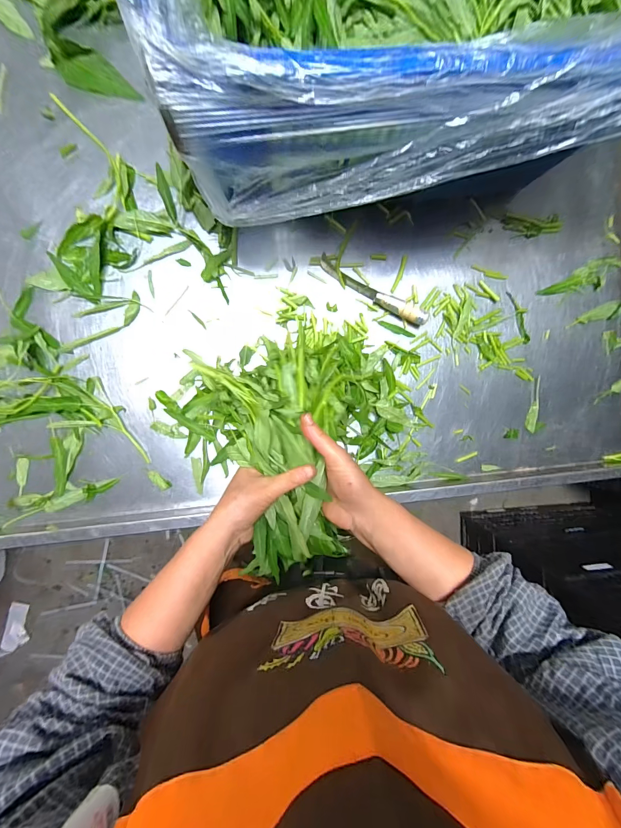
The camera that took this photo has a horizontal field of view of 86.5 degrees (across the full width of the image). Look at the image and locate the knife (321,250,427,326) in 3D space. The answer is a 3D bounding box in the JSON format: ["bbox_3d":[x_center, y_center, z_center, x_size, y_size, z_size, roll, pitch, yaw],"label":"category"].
[{"bbox_3d":[0.105,-0.207,0.557,0.202,0.031,0.025,28,90,-7],"label":"knife"}]

